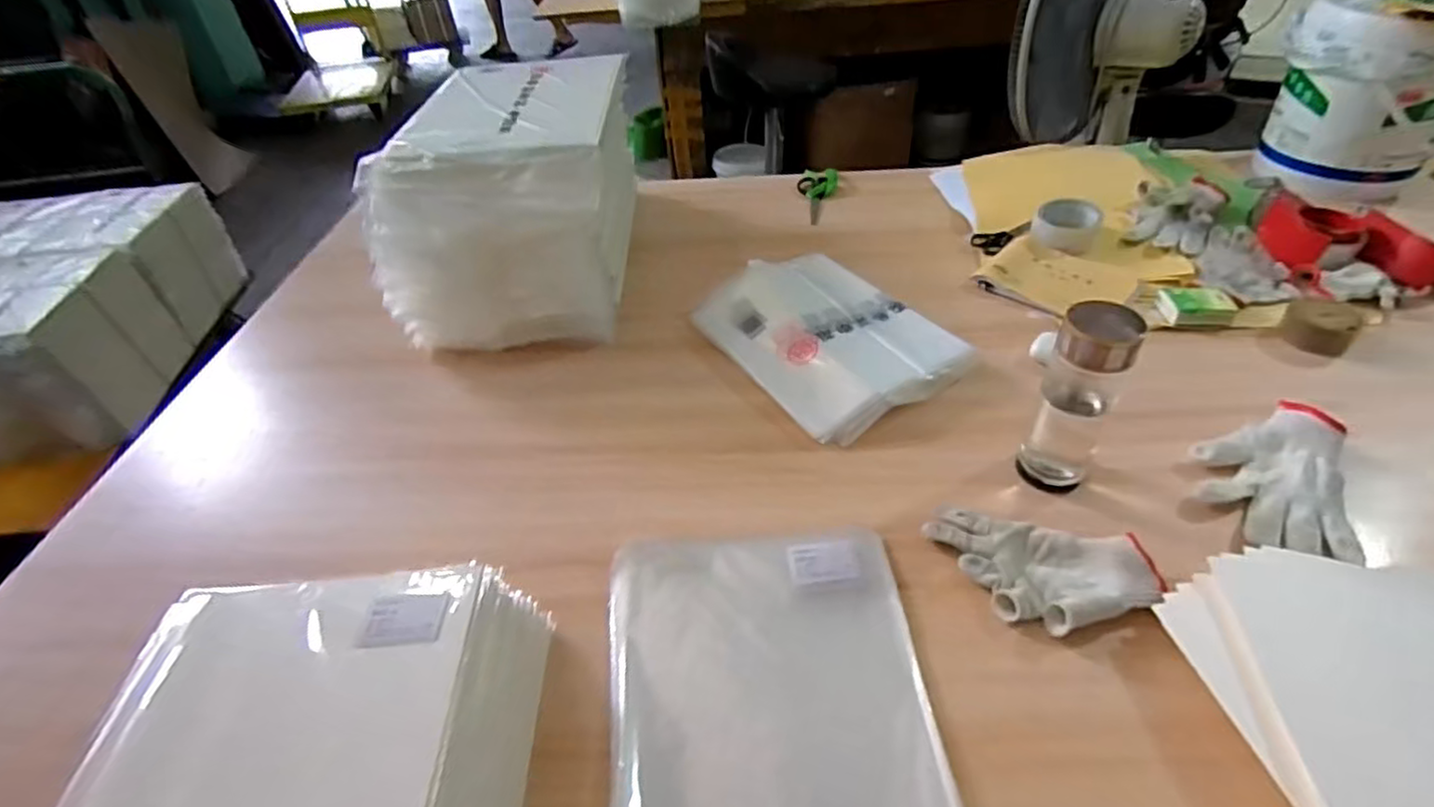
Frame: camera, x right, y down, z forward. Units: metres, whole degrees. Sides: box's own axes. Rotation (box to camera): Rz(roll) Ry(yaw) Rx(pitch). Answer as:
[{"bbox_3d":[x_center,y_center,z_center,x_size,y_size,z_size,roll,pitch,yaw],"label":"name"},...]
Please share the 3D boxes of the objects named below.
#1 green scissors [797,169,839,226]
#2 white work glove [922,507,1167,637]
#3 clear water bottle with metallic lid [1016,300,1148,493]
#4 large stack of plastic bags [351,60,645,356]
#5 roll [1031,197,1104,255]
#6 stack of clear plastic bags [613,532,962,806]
[{"bbox_3d":[0.176,-0.364,1.169,0.068,0.013,0.183,3,43,8],"label":"green scissors"},{"bbox_3d":[0.281,0.147,0.587,0.184,0.025,0.102,14,46,19],"label":"white work glove"},{"bbox_3d":[0.338,-0.001,0.630,0.065,0.188,0.069,22,48,26],"label":"clear water bottle with metallic lid"},{"bbox_3d":[-0.259,-0.289,0.953,0.284,0.264,0.409,1,43,5],"label":"large stack of plastic bags"},{"bbox_3d":[0.508,-0.260,0.973,0.089,0.042,0.091,18,47,23],"label":"roll"},{"bbox_3d":[0.042,0.244,0.512,0.241,0.026,0.342,-7,43,0],"label":"stack of clear plastic bags"}]

